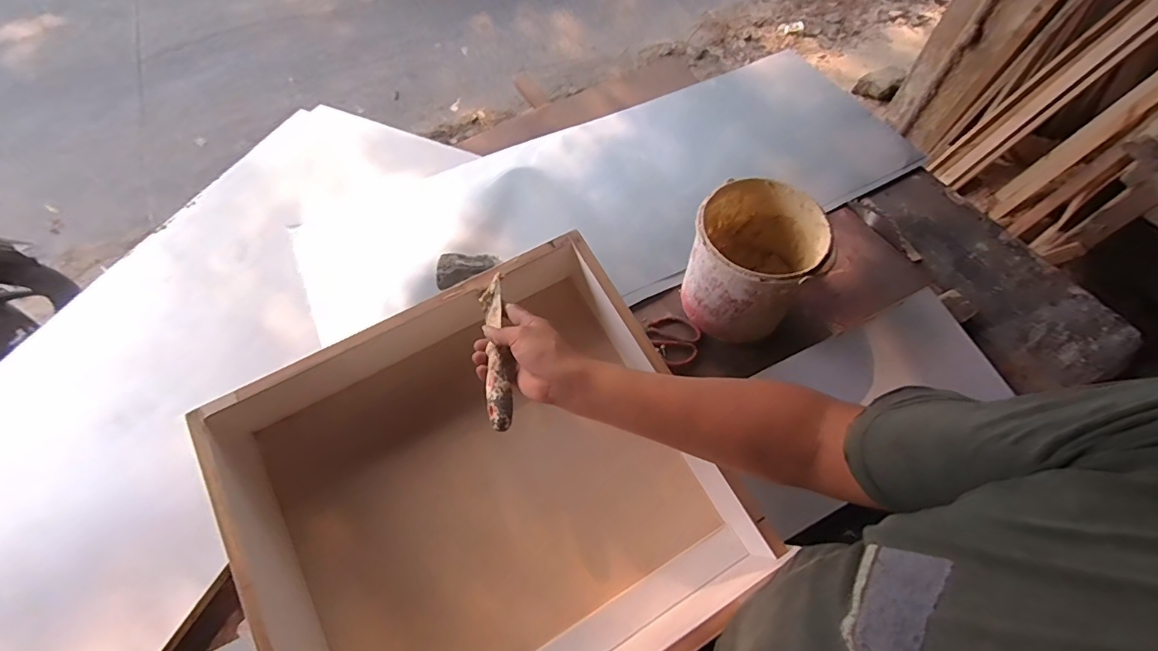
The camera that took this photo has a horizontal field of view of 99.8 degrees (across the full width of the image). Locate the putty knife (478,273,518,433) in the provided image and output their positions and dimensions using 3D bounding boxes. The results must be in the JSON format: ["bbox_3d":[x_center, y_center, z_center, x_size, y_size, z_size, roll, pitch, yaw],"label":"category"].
[{"bbox_3d":[-0.096,0.028,0.573,0.031,0.031,0.197,-9,56,-4],"label":"putty knife"}]

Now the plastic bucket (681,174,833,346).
[{"bbox_3d":[0.256,-0.093,0.744,0.168,0.179,0.175,-1,60,1],"label":"plastic bucket"}]

